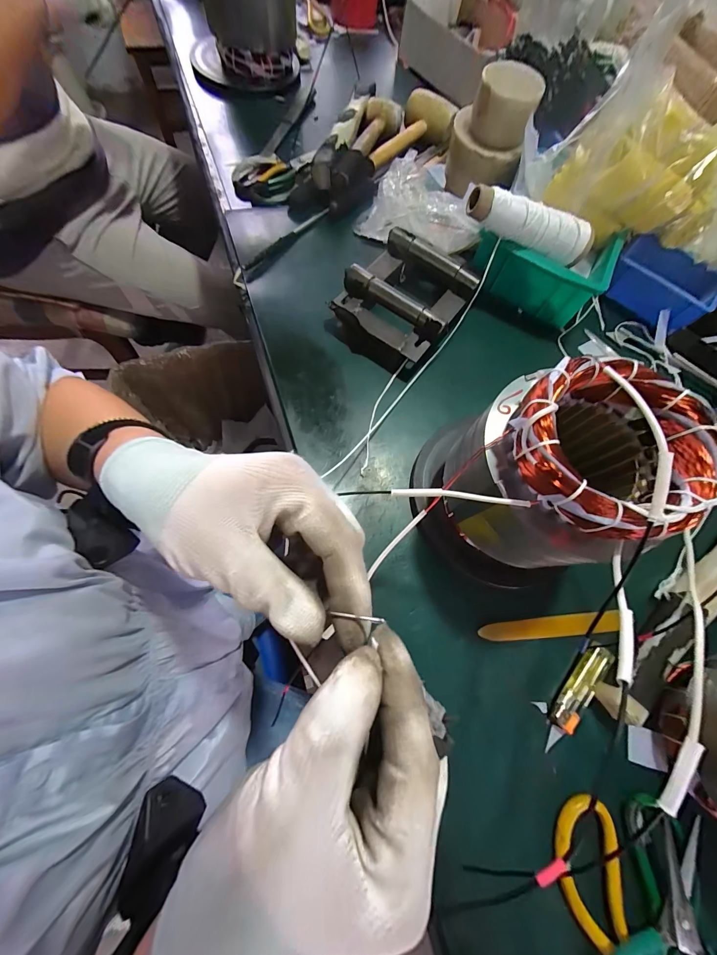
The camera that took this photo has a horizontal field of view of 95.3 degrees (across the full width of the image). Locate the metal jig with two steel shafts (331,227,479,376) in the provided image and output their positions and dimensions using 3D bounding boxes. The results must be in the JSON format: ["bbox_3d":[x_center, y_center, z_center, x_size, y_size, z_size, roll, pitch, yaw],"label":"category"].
[{"bbox_3d":[0.059,-0.233,0.426,0.139,0.046,0.173,32,73,8],"label":"metal jig with two steel shafts"}]

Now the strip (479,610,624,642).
[{"bbox_3d":[0.189,0.151,0.329,0.139,0.007,0.019,-4,71,-4],"label":"strip"}]

